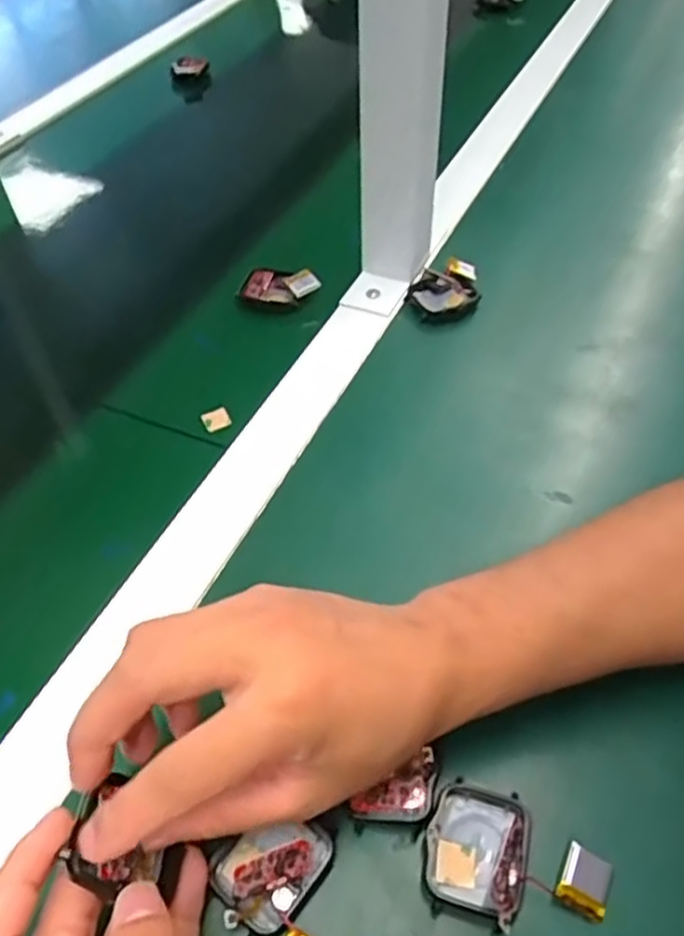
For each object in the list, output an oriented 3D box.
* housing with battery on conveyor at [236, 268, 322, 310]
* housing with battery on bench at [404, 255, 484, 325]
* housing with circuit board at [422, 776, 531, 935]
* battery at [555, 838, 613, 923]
[{"bbox_3d":[-0.045,-0.134,0.527,0.058,0.020,0.030,3,50,3],"label":"housing with battery on conveyor"},{"bbox_3d":[0.074,-0.126,0.512,0.045,0.017,0.063,21,53,17],"label":"housing with battery on bench"},{"bbox_3d":[0.053,0.146,0.280,0.037,0.014,0.047,14,51,12],"label":"housing with circuit board"},{"bbox_3d":[0.093,0.157,0.275,0.018,0.004,0.021,23,54,19],"label":"battery"}]

